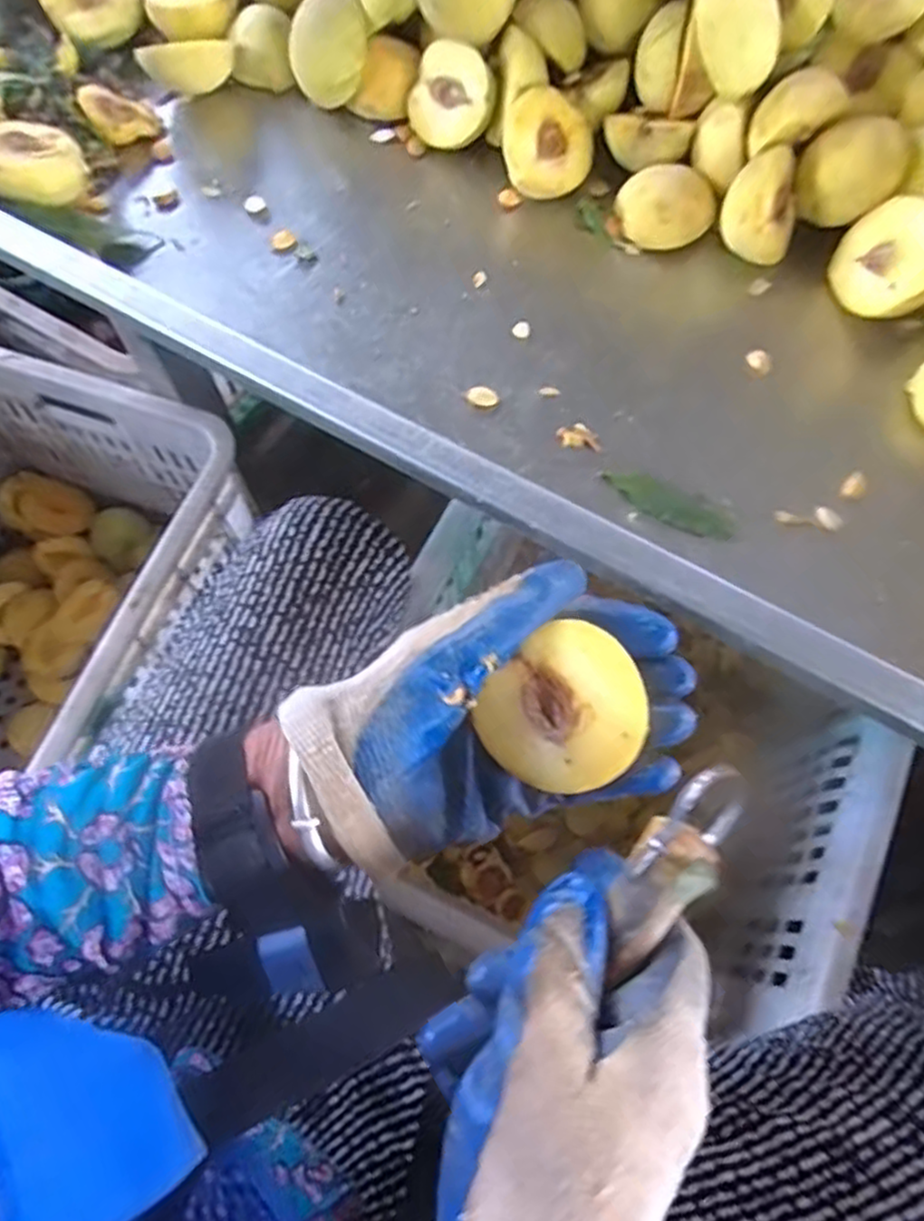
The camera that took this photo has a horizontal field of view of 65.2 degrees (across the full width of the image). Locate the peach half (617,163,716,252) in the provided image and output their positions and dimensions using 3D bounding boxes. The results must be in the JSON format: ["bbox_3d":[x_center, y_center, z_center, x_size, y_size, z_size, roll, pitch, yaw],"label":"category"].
[{"bbox_3d":[0.139,-0.274,0.493,0.062,0.050,0.030,12,27,1],"label":"peach half"}]

